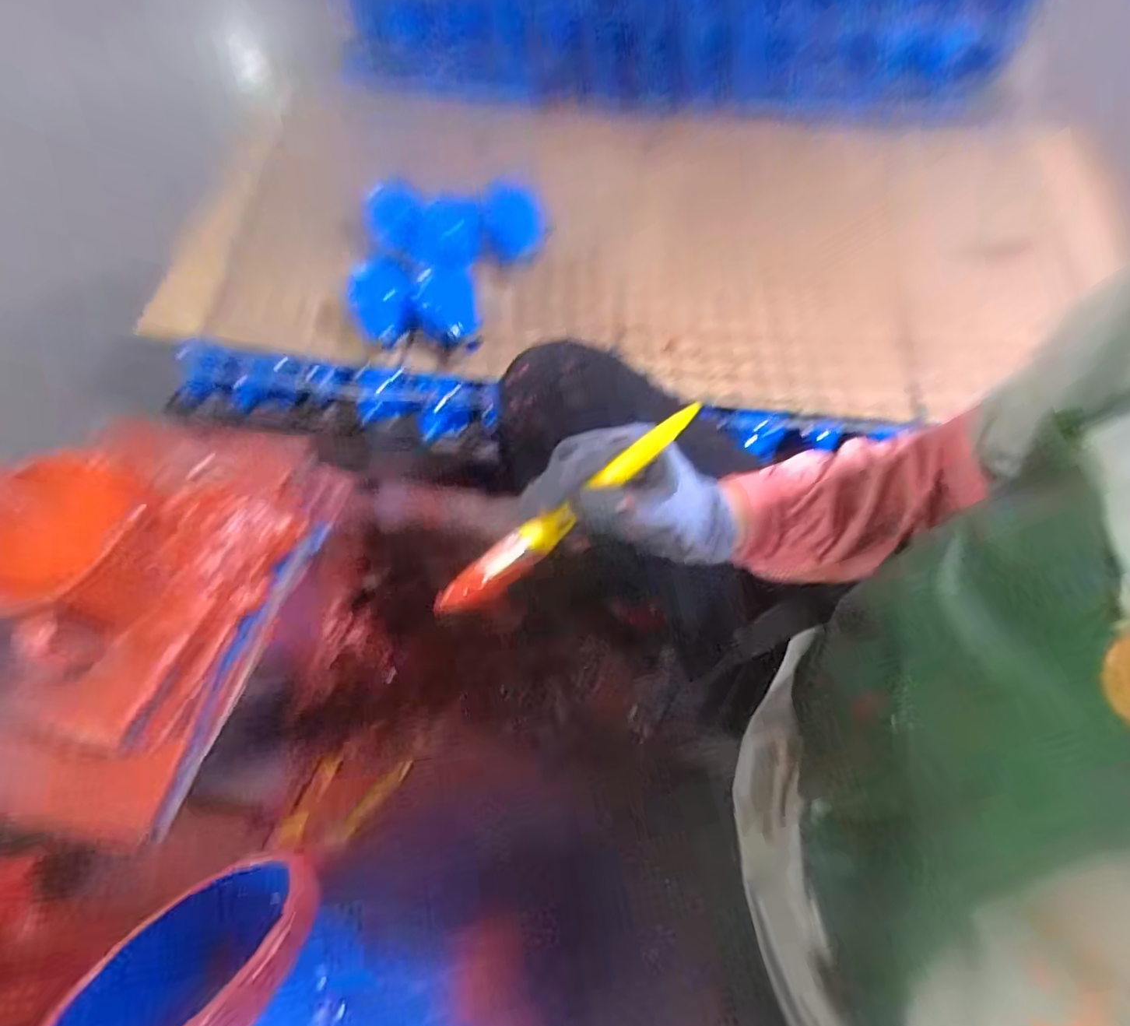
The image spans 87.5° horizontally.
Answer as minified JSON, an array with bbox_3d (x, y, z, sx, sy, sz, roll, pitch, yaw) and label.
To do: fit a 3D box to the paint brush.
[{"bbox_3d":[0.001,0.000,0.324,0.177,0.017,0.017,-38,66,5],"label":"paint brush"}]

